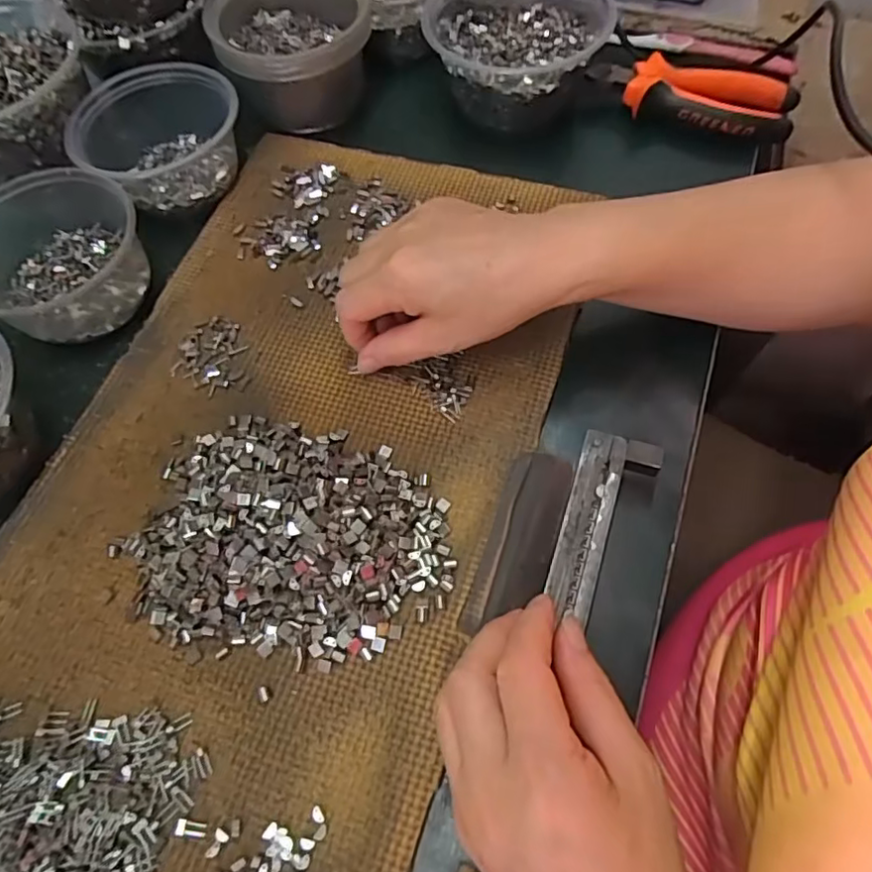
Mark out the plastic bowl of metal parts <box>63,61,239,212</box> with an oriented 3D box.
[{"bbox_3d":[-0.198,-0.214,0.426,0.113,0.048,0.108,-1,64,1],"label":"plastic bowl of metal parts"}]

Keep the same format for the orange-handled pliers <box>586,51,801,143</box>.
[{"bbox_3d":[0.194,-0.260,0.448,0.148,0.018,0.052,17,66,10],"label":"orange-handled pliers"}]

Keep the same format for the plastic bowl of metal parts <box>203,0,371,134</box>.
[{"bbox_3d":[-0.106,-0.291,0.448,0.113,0.068,0.105,-4,64,0],"label":"plastic bowl of metal parts"}]

